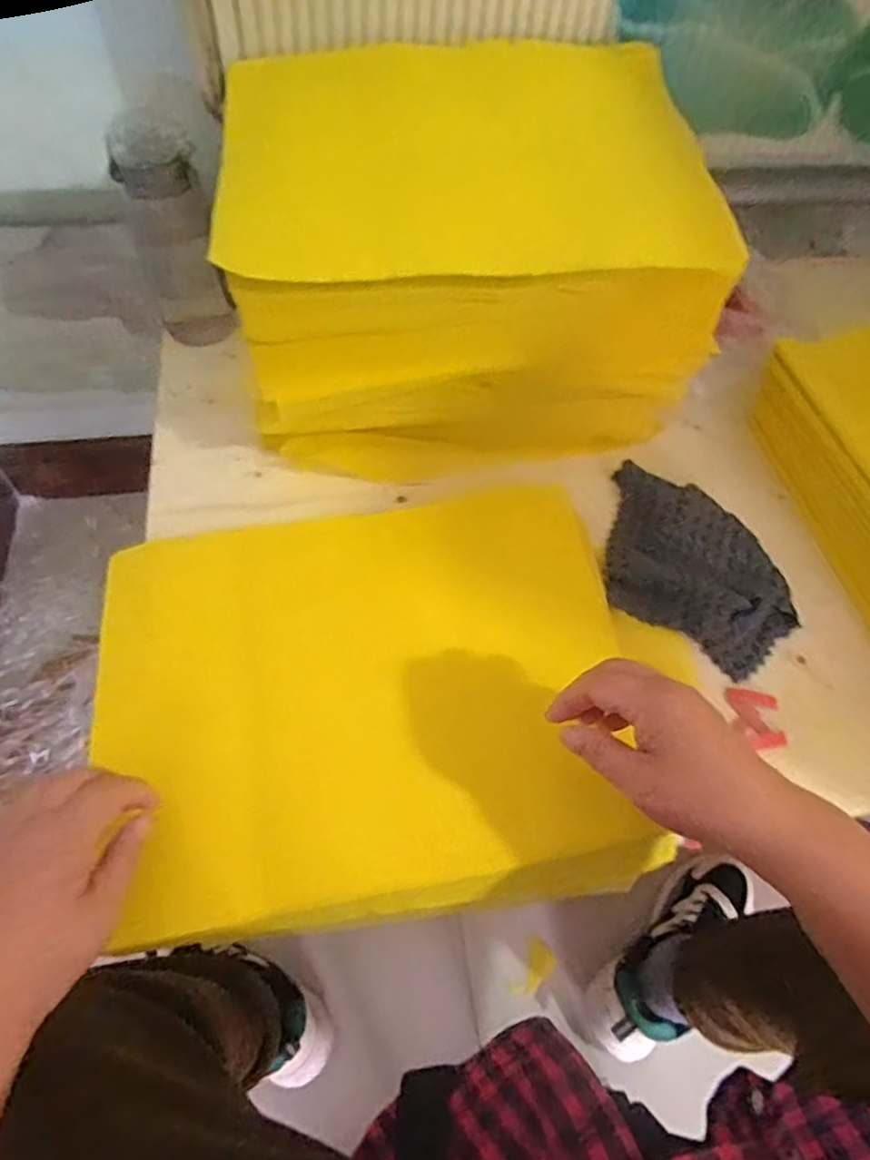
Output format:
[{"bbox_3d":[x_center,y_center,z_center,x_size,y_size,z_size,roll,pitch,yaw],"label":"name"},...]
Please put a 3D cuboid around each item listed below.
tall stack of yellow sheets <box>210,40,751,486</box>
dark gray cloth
[{"bbox_3d":[0.025,-0.274,0.580,0.367,0.209,0.298,-3,59,-6],"label":"tall stack of yellow sheets"},{"bbox_3d":[0.210,-0.014,0.545,0.176,0.023,0.127,35,63,16],"label":"dark gray cloth"}]

